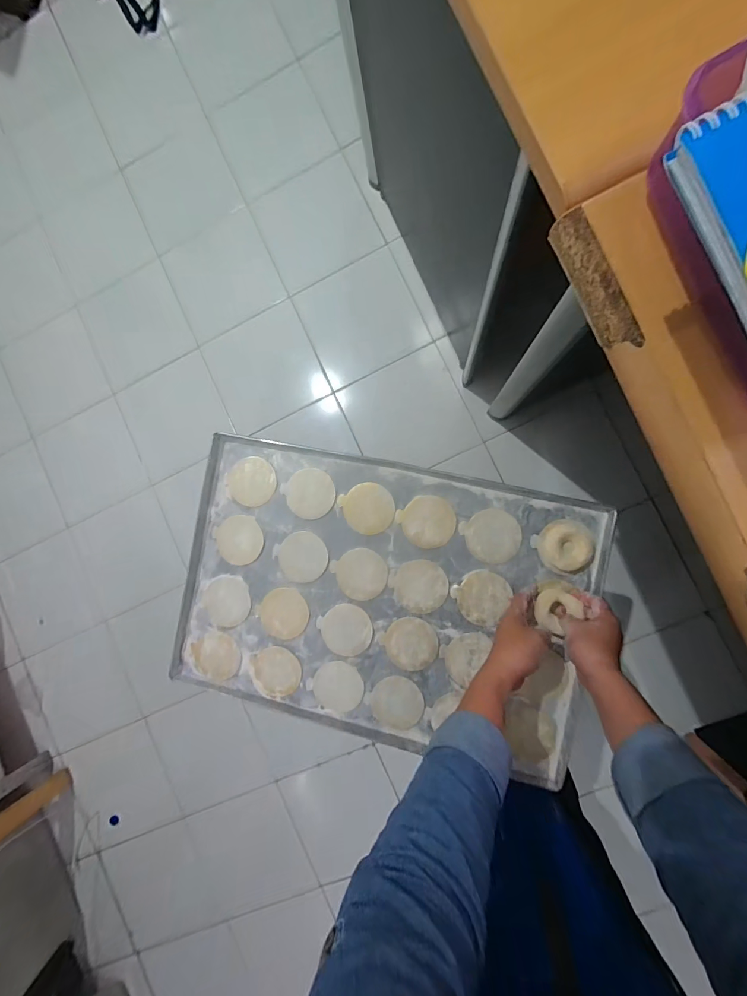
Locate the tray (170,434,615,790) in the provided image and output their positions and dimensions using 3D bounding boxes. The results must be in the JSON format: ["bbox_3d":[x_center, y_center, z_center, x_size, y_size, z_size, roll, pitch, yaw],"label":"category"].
[{"bbox_3d":[0.008,0.146,0.600,0.597,0.026,0.395,11,90,6],"label":"tray"}]

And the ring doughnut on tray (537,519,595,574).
[{"bbox_3d":[0.271,0.068,0.558,0.074,0.025,0.070,0,89,6],"label":"ring doughnut on tray"}]

